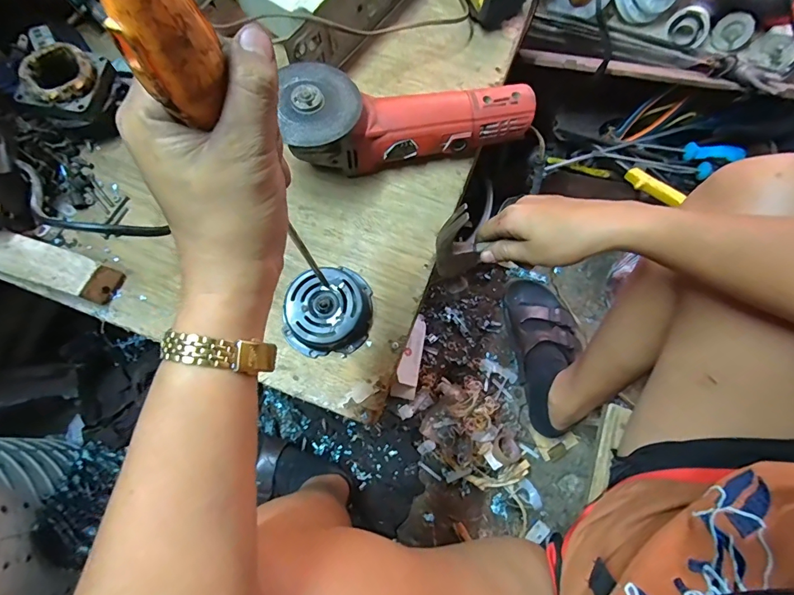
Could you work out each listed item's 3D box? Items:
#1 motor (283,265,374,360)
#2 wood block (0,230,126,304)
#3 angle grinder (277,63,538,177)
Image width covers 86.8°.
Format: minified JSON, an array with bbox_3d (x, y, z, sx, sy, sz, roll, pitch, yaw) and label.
[{"bbox_3d":[-0.068,0.011,0.415,0.082,0.030,0.085,-1,74,0],"label":"motor"},{"bbox_3d":[-0.348,-0.030,0.418,0.126,0.035,0.042,17,74,5],"label":"wood block"},{"bbox_3d":[0.013,-0.197,0.445,0.250,0.094,0.092,-13,74,-4],"label":"angle grinder"}]

